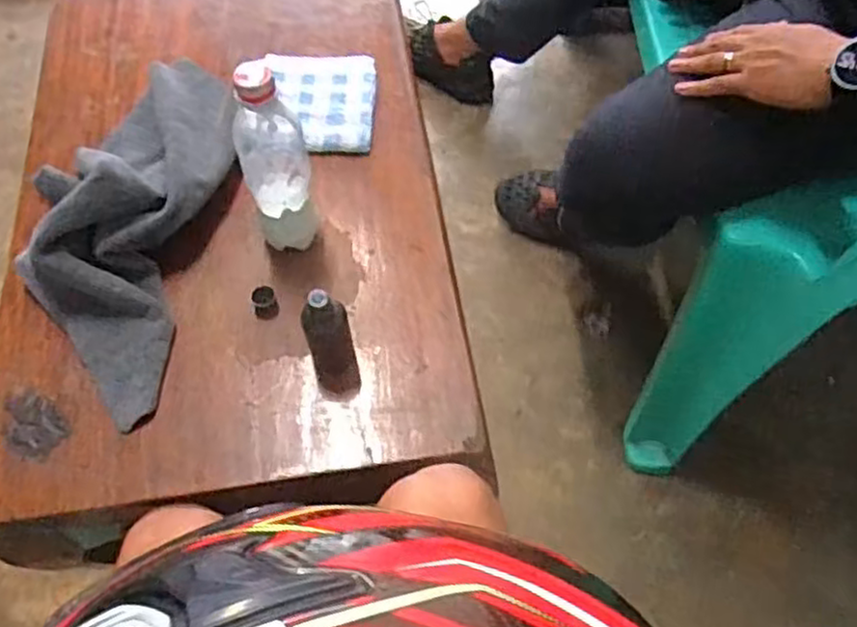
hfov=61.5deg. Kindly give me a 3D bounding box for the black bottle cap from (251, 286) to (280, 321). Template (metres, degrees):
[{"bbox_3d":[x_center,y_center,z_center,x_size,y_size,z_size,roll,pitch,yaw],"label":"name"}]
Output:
[{"bbox_3d":[-0.144,-0.010,0.632,0.020,0.021,0.025,-19,63,-12],"label":"black bottle cap"}]

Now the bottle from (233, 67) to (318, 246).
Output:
[{"bbox_3d":[-0.129,-0.127,0.604,0.053,0.191,0.057,-13,62,-9],"label":"bottle"}]

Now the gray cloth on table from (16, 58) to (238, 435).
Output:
[{"bbox_3d":[-0.282,-0.106,0.643,0.170,0.081,0.389,8,61,3],"label":"gray cloth on table"}]

